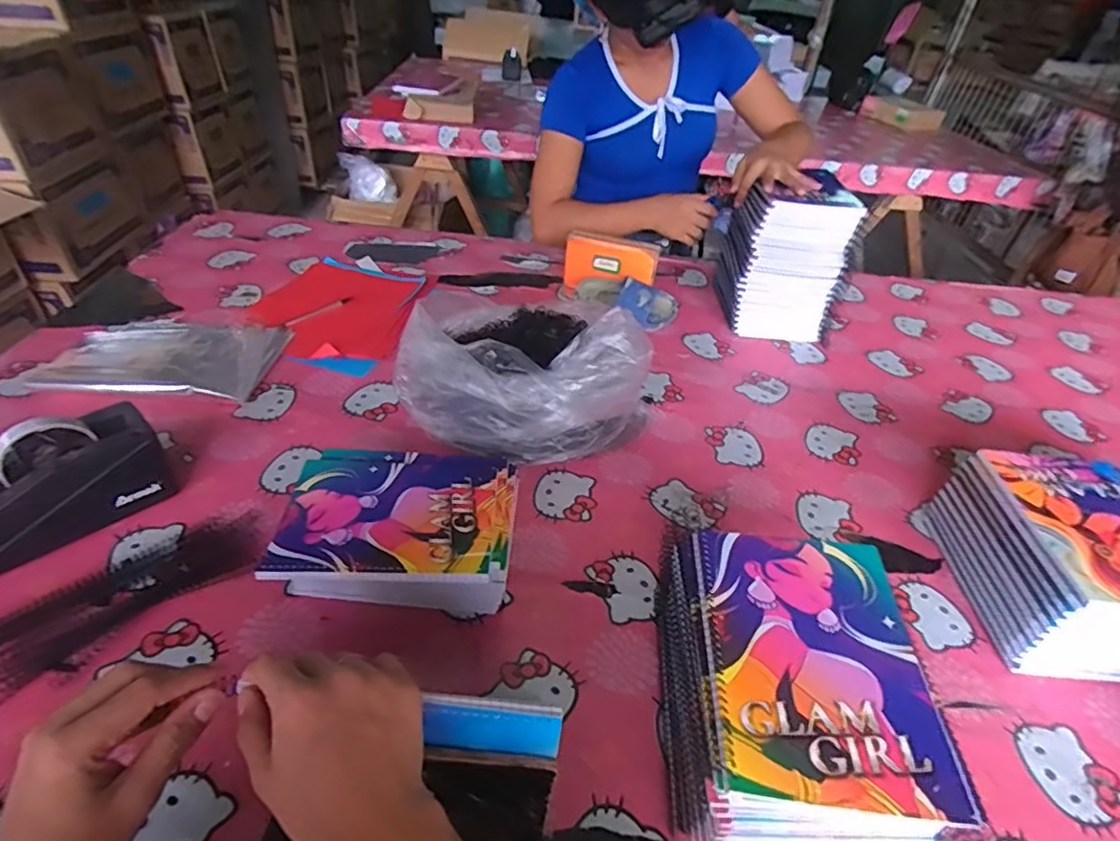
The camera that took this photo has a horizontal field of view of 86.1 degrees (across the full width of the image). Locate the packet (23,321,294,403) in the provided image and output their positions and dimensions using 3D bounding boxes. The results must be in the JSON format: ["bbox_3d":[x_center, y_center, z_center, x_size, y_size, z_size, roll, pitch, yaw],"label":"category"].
[{"bbox_3d":[-0.536,-0.090,0.831,0.264,0.020,0.172,4,39,-2],"label":"packet"}]

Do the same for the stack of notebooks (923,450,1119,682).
[{"bbox_3d":[0.515,0.145,0.615,0.162,0.118,0.194,5,39,-1],"label":"stack of notebooks"}]

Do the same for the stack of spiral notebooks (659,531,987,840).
[{"bbox_3d":[0.166,0.213,0.459,0.156,0.155,0.196,6,39,0],"label":"stack of spiral notebooks"}]

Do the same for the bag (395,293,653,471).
[{"bbox_3d":[-0.036,-0.071,0.777,0.291,0.157,0.241,17,40,13],"label":"bag"}]

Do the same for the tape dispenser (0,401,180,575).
[{"bbox_3d":[-0.499,0.064,0.583,0.196,0.109,0.079,-28,50,-35],"label":"tape dispenser"}]

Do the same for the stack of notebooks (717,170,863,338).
[{"bbox_3d":[0.380,-0.290,1.043,0.186,0.233,0.205,9,39,4],"label":"stack of notebooks"}]

